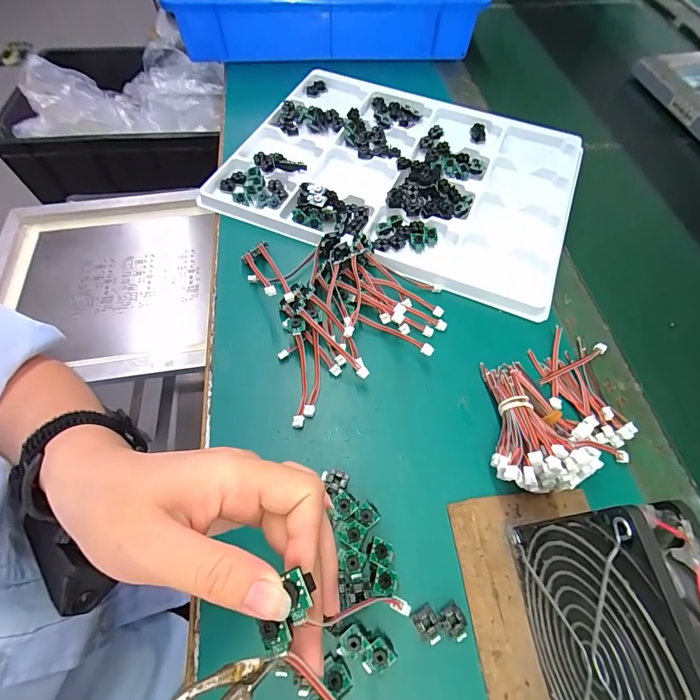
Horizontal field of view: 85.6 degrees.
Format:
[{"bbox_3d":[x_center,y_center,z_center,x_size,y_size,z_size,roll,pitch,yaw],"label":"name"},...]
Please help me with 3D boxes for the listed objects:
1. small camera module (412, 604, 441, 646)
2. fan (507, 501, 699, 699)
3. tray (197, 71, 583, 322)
[{"bbox_3d":[0.046,0.164,0.223,0.013,0.004,0.019,-24,64,-13],"label":"small camera module"},{"bbox_3d":[0.122,0.142,0.169,0.029,0.128,0.122,-5,61,-3],"label":"fan"},{"bbox_3d":[0.061,-0.205,0.420,0.356,0.015,0.281,22,63,10],"label":"tray"}]

